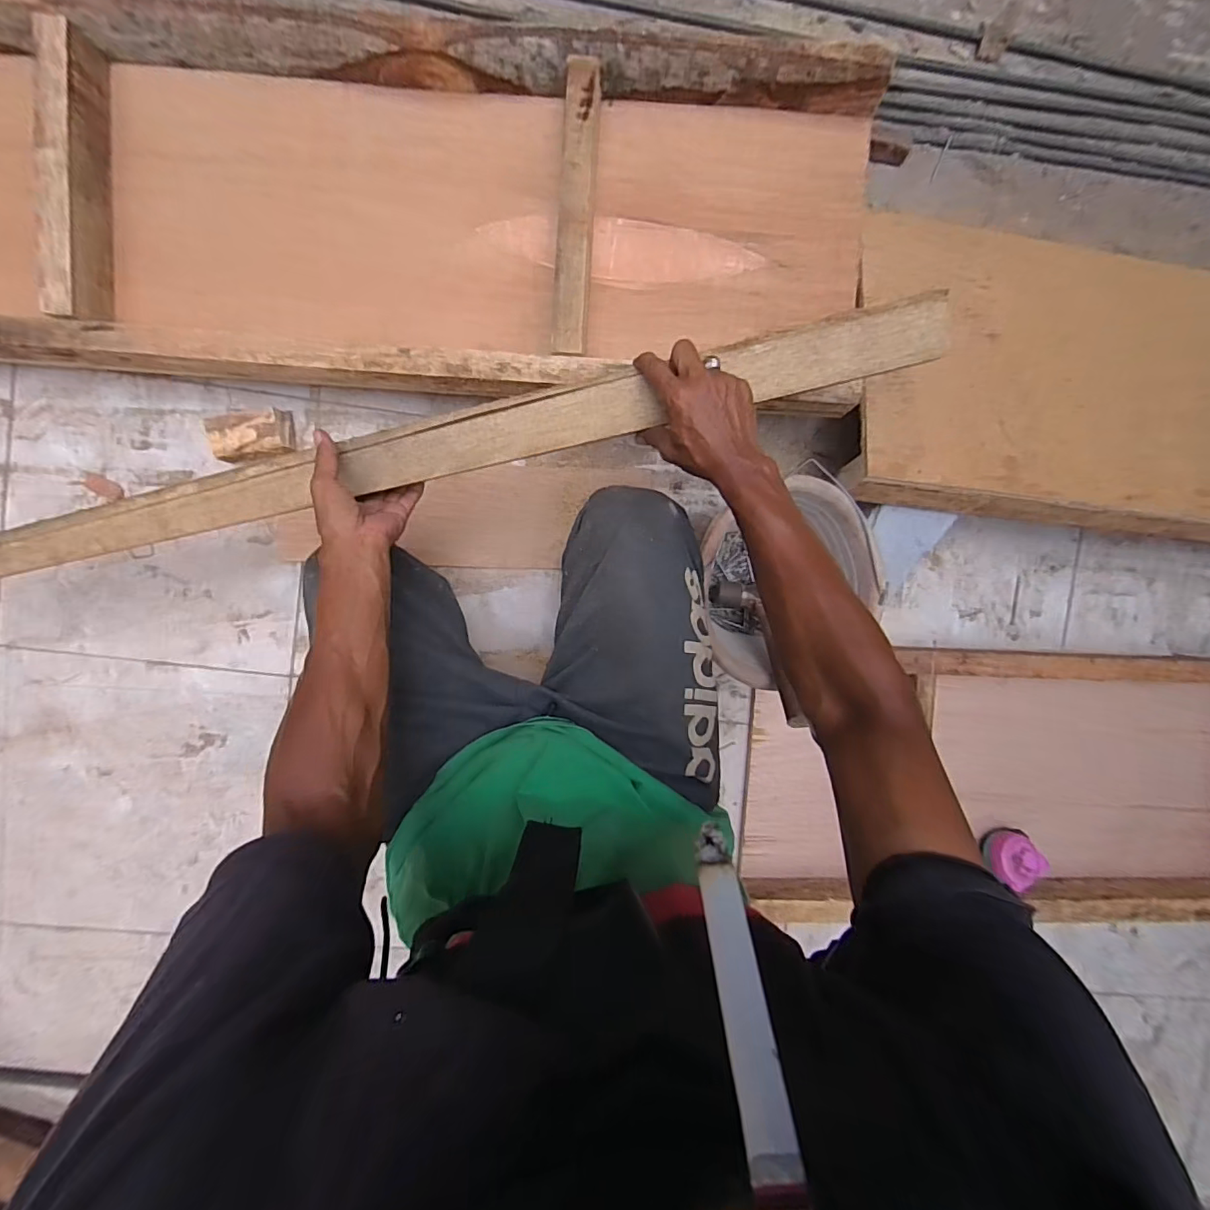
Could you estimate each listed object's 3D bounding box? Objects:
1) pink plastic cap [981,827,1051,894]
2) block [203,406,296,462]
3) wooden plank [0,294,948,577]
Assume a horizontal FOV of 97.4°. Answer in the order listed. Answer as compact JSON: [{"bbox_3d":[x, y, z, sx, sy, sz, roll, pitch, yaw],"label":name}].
[{"bbox_3d":[0.623,0.387,0.820,0.076,0.050,0.076,-9,70,25],"label":"pink plastic cap"},{"bbox_3d":[-0.486,-0.236,0.738,0.100,0.043,0.065,-15,94,-4],"label":"block"},{"bbox_3d":[-0.217,-0.147,0.538,1.071,0.019,0.058,-12,94,5],"label":"wooden plank"}]

